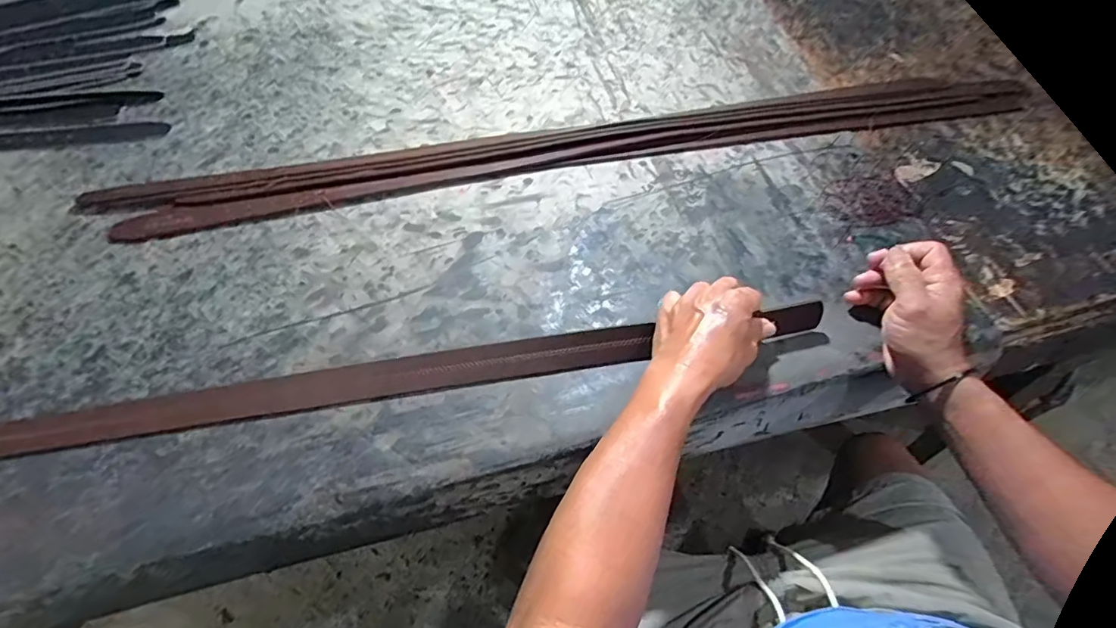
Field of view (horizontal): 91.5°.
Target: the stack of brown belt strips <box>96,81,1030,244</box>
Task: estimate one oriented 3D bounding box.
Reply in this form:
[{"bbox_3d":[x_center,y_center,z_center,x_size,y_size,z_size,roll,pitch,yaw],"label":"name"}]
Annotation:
[{"bbox_3d":[0.016,-0.186,0.637,1.074,0.022,0.086,-9,59,-4],"label":"stack of brown belt strips"}]

